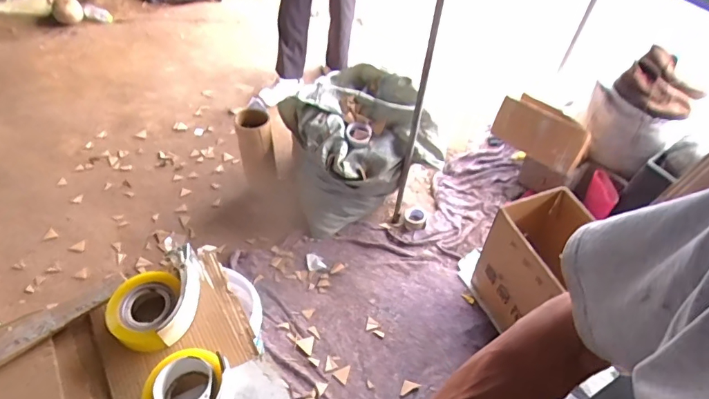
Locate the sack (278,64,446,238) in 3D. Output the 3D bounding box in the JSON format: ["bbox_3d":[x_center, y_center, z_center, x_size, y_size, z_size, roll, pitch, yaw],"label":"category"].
[{"bbox_3d":[-0.016,-0.243,1.787,0.499,0.460,0.568,-14,51,-15],"label":"sack"}]

